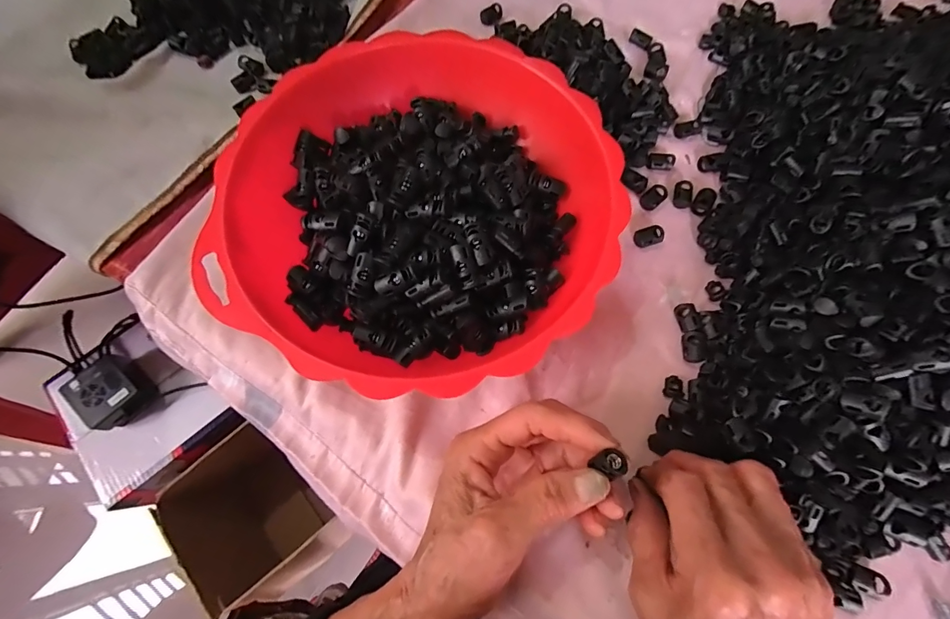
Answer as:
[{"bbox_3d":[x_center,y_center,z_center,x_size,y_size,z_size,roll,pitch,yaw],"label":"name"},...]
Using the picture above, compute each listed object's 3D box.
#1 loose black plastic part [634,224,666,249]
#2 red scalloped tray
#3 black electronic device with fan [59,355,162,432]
[{"bbox_3d":[0.130,-0.055,0.314,0.022,0.008,0.015,-17,72,-4],"label":"loose black plastic part"},{"bbox_3d":[-0.032,-0.064,0.287,0.237,0.073,0.240,4,72,3],"label":"red scalloped tray"},{"bbox_3d":[-0.497,0.116,0.575,0.078,0.057,0.080,38,76,13],"label":"black electronic device with fan"}]

